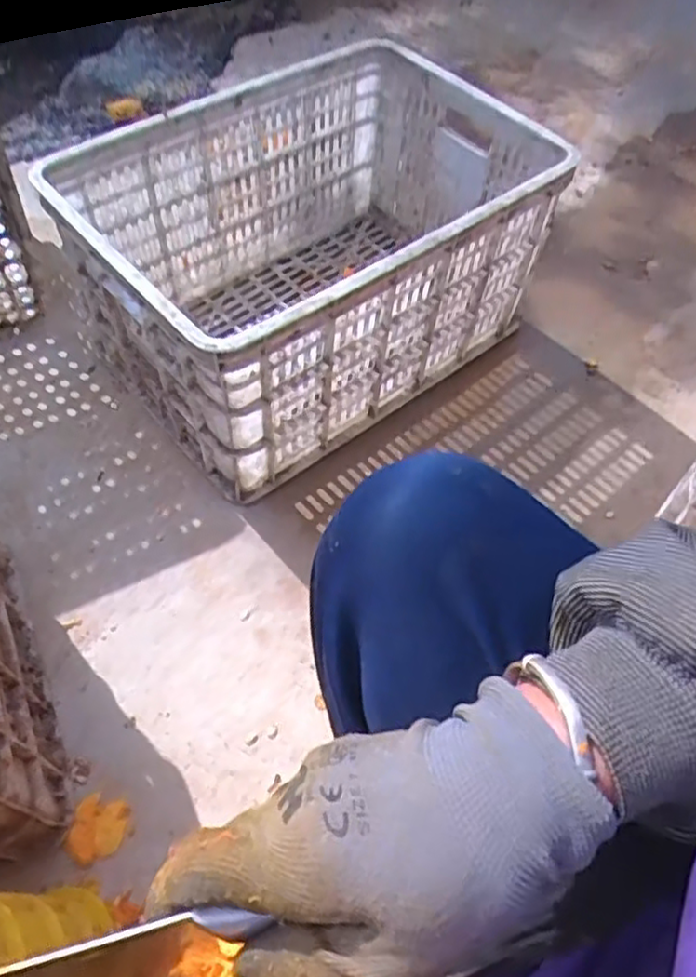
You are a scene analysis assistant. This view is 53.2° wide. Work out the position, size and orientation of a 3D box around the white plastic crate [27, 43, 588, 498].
[{"bbox_3d":[-0.029,-0.326,0.907,0.694,0.274,0.378,-35,65,-22],"label":"white plastic crate"}]

